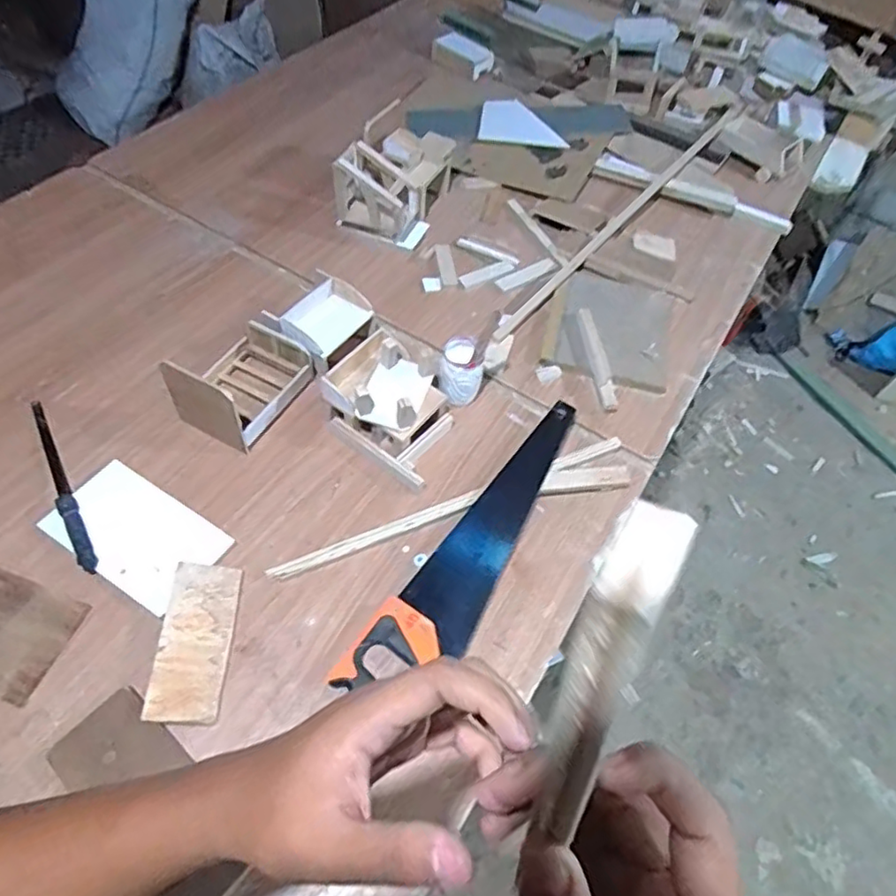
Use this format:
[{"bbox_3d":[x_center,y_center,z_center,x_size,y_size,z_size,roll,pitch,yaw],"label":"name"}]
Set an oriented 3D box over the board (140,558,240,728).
[{"bbox_3d":[-0.285,0.216,0.719,0.075,0.011,0.175,11,55,-16],"label":"board"}]

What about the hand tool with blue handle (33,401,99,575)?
[{"bbox_3d":[-0.503,0.040,0.818,0.022,0.028,0.290,-27,63,-20],"label":"hand tool with blue handle"}]

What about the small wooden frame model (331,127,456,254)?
[{"bbox_3d":[-0.094,-0.496,1.202,0.151,0.150,0.226,22,58,10],"label":"small wooden frame model"}]

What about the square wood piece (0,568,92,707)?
[{"bbox_3d":[-0.502,0.206,0.713,0.145,0.009,0.118,21,55,5],"label":"square wood piece"}]

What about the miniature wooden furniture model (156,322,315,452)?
[{"bbox_3d":[-0.290,-0.105,0.888,0.124,0.107,0.177,27,59,13],"label":"miniature wooden furniture model"}]

